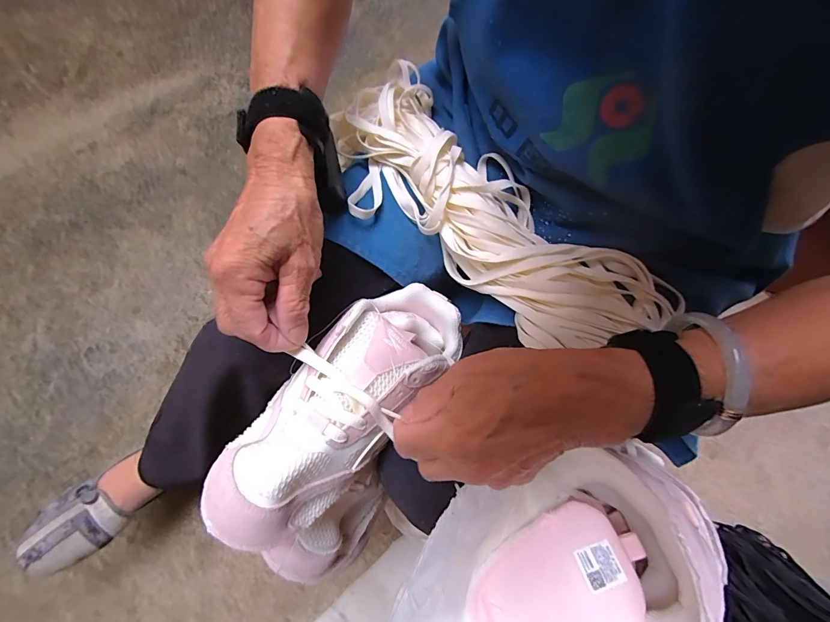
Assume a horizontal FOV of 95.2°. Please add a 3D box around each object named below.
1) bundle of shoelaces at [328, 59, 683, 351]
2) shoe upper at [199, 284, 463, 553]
[{"bbox_3d":[0.059,-0.070,0.316,0.116,0.051,0.329,-43,81,-15],"label":"bundle of shoelaces"},{"bbox_3d":[-0.051,0.061,0.285,0.084,0.058,0.223,38,61,13],"label":"shoe upper"}]

